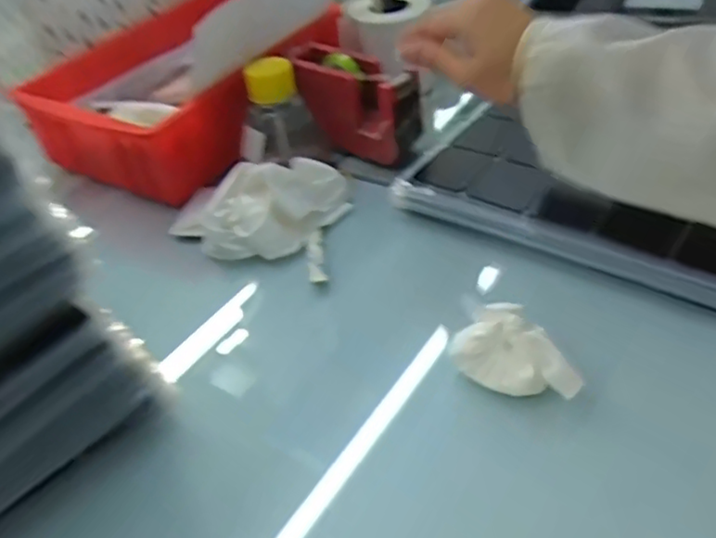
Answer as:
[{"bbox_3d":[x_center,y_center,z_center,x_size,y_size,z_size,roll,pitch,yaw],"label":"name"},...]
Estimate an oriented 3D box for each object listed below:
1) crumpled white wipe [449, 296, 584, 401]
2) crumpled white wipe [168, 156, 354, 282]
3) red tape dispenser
[{"bbox_3d":[0.094,0.049,0.396,0.073,0.038,0.033,18,46,26],"label":"crumpled white wipe"},{"bbox_3d":[-0.083,-0.049,0.548,0.135,0.041,0.122,4,41,12],"label":"crumpled white wipe"},{"bbox_3d":[-0.008,-0.156,0.620,0.133,0.080,0.051,24,49,31],"label":"red tape dispenser"}]

